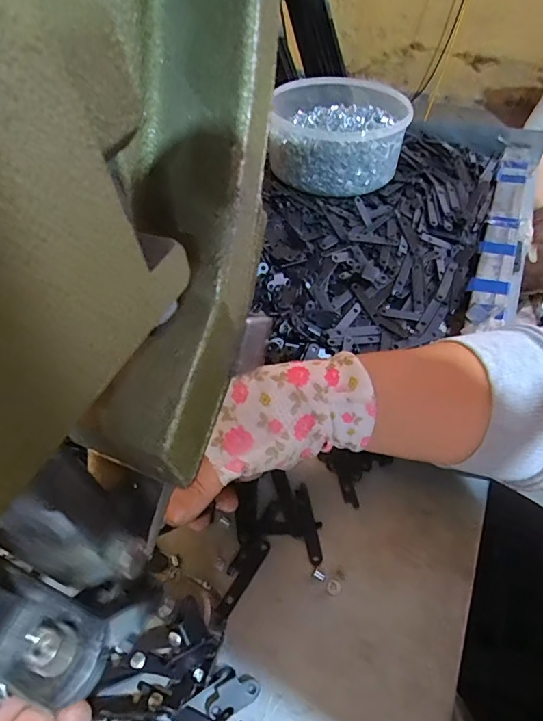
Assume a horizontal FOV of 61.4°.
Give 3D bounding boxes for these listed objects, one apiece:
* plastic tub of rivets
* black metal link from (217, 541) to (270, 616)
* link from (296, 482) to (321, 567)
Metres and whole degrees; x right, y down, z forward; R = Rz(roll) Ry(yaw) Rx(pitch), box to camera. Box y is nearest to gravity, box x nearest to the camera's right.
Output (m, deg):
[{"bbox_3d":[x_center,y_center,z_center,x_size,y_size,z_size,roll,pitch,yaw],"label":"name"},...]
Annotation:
[{"bbox_3d":[0.073,-0.246,0.506,0.143,0.074,0.146,2,51,8],"label":"plastic tub of rivets"},{"bbox_3d":[-0.017,0.135,0.285,0.009,0.004,0.049,25,57,24],"label":"black metal link"},{"bbox_3d":[0.026,0.107,0.303,0.012,0.004,0.052,-8,50,0],"label":"link"}]

